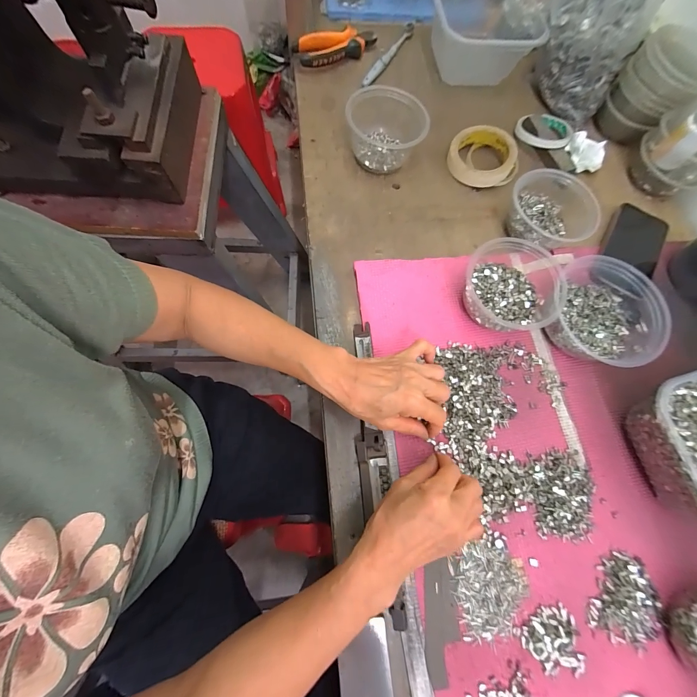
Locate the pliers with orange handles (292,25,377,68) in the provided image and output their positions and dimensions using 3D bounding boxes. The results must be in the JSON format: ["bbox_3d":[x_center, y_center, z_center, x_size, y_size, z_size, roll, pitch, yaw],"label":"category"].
[{"bbox_3d":[-0.020,-0.512,0.519,0.143,0.031,0.051,-30,79,-13],"label":"pliers with orange handles"}]

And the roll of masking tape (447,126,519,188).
[{"bbox_3d":[0.207,-0.300,0.480,0.097,0.029,0.097,1,74,-5],"label":"roll of masking tape"}]

